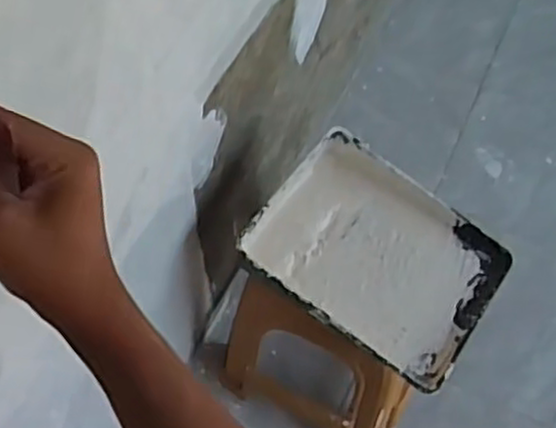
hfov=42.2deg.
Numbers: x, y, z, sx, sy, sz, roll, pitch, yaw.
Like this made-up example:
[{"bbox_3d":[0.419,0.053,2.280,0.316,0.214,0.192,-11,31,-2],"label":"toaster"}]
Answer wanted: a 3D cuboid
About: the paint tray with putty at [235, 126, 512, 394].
[{"bbox_3d":[0.152,0.061,1.100,0.356,0.073,0.283,32,67,16],"label":"paint tray with putty"}]

